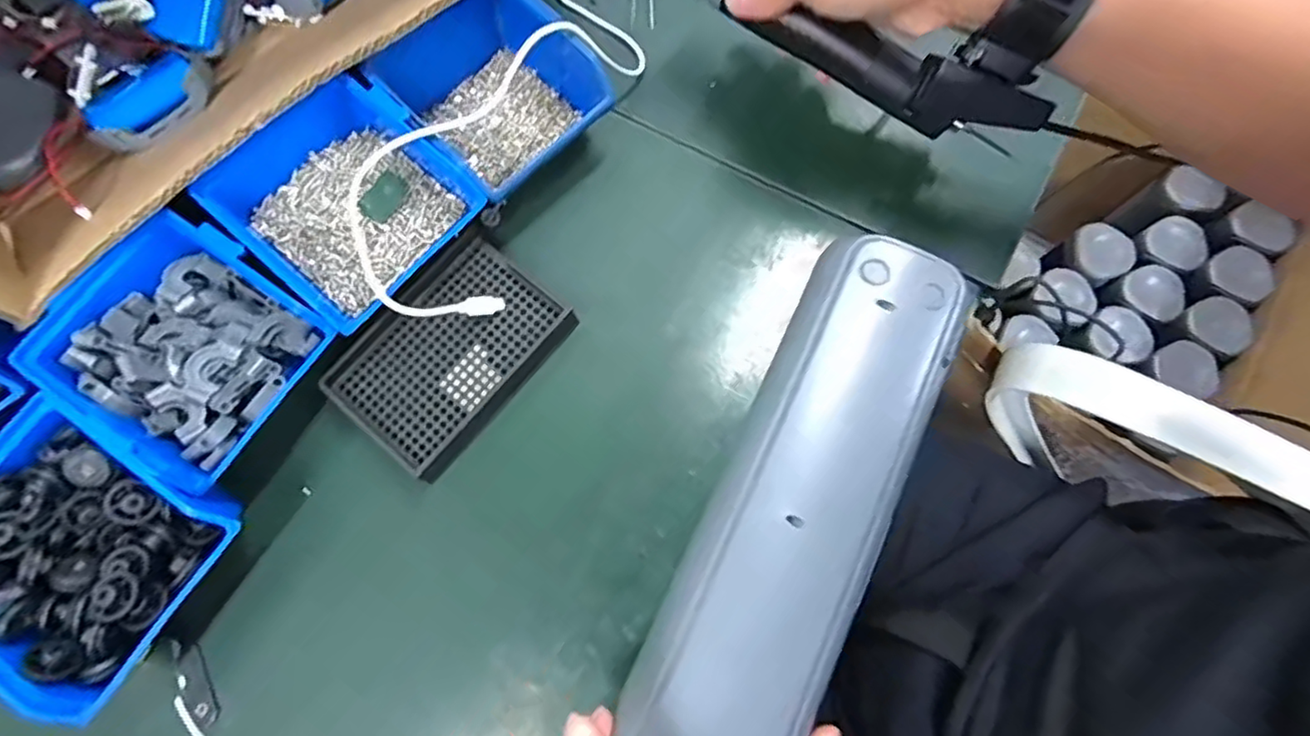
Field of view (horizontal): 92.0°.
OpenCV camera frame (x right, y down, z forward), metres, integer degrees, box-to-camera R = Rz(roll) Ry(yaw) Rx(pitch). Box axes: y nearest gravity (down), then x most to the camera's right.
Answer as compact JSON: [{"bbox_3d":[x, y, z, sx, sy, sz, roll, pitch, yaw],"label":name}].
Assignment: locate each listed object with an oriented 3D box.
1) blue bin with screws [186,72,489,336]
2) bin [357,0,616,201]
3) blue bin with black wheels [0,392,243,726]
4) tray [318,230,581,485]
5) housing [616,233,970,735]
[{"bbox_3d":[-0.192,-0.105,0.392,0.141,0.053,0.117,41,79,11],"label":"blue bin with screws"},{"bbox_3d":[-0.107,-0.186,0.419,0.138,0.057,0.118,43,79,12],"label":"bin"},{"bbox_3d":[-0.309,0.099,0.348,0.137,0.065,0.117,31,77,9],"label":"blue bin with black wheels"},{"bbox_3d":[-0.126,-0.011,0.392,0.092,0.014,0.134,39,79,11],"label":"tray"},{"bbox_3d":[0.072,0.069,0.309,0.081,0.038,0.280,24,78,8],"label":"housing"}]

